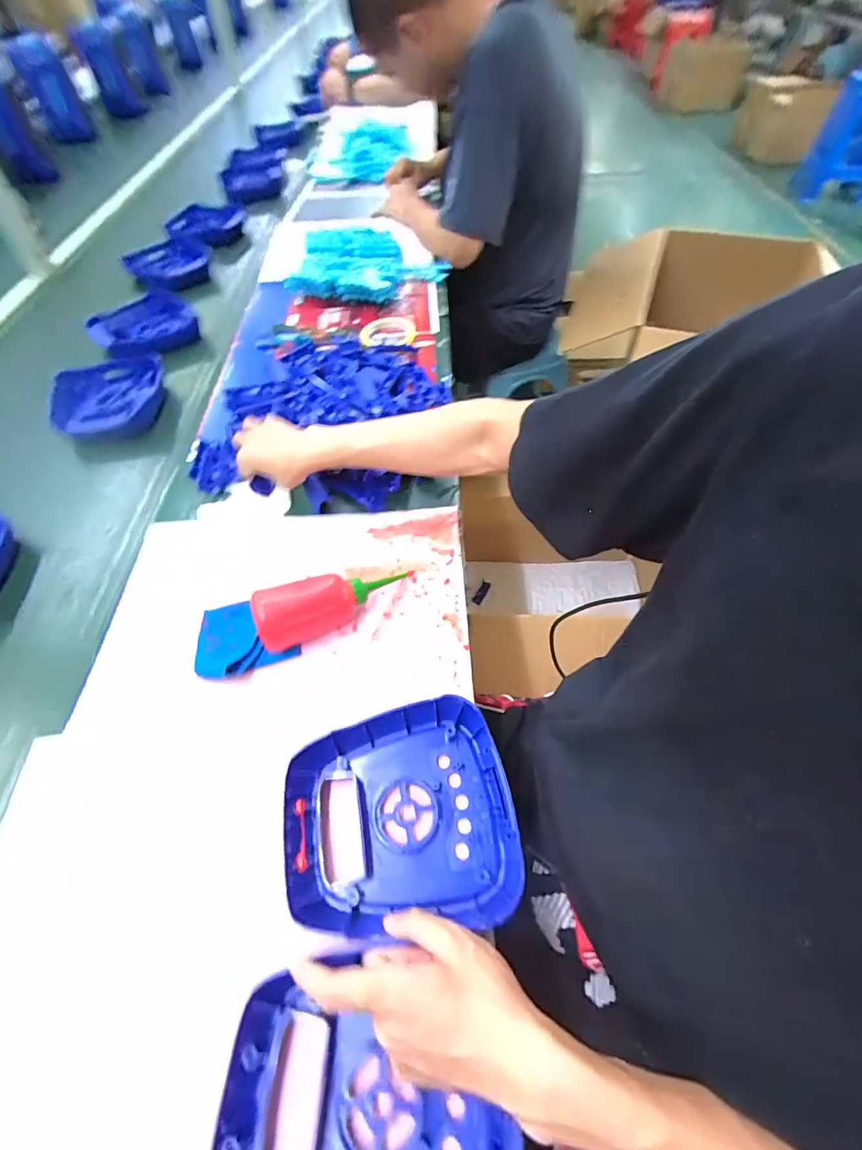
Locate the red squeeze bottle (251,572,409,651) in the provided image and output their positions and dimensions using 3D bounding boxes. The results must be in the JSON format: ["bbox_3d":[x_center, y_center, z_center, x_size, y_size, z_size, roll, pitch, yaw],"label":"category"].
[{"bbox_3d":[-0.107,0.026,0.489,0.159,0.049,0.050,-18,55,-27],"label":"red squeeze bottle"}]

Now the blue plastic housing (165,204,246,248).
[{"bbox_3d":[-0.532,-0.835,1.089,0.174,0.050,0.094,13,57,11],"label":"blue plastic housing"}]

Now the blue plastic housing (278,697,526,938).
[{"bbox_3d":[-0.026,0.194,0.385,0.179,0.046,0.164,-5,55,-1],"label":"blue plastic housing"}]

